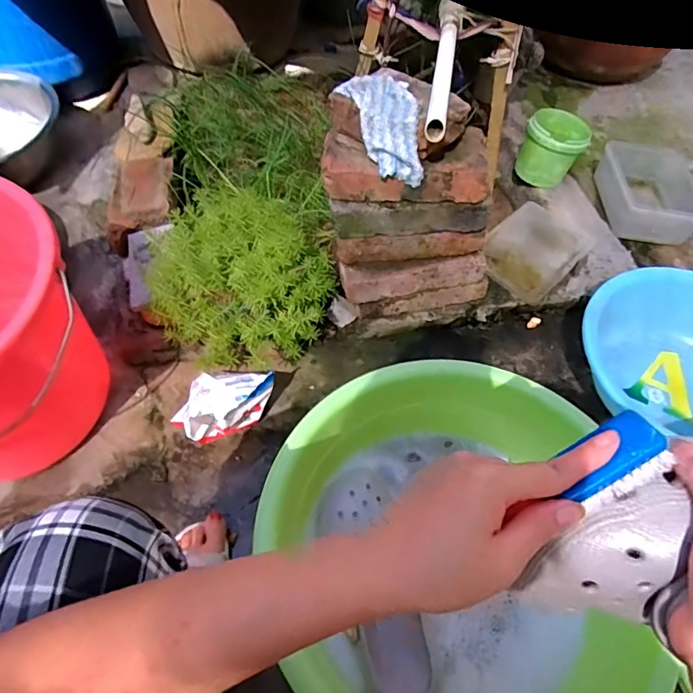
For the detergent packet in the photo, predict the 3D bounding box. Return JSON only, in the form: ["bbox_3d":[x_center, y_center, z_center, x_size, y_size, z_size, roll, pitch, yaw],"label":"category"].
[{"bbox_3d":[-0.189,0.083,0.768,0.142,0.107,0.100,-30,63,-23],"label":"detergent packet"}]

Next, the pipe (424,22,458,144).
[{"bbox_3d":[0.133,-0.377,0.693,0.024,0.023,0.290,11,55,3],"label":"pipe"}]

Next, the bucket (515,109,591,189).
[{"bbox_3d":[0.434,-0.419,1.070,0.120,0.109,0.131,2,55,-3],"label":"bucket"}]

